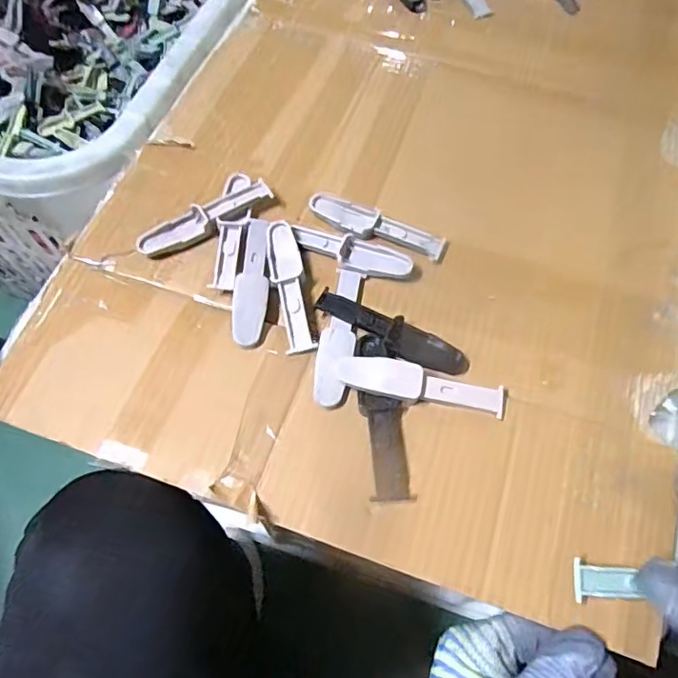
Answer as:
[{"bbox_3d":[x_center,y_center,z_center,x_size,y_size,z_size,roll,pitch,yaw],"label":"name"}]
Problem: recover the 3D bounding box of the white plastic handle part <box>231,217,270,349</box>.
[{"bbox_3d":[-0.059,-0.041,0.369,0.021,0.010,0.102,2,61,-1],"label":"white plastic handle part"}]

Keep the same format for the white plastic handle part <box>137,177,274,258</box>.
[{"bbox_3d":[-0.098,-0.089,0.392,0.102,0.013,0.024,-26,65,-16],"label":"white plastic handle part"}]

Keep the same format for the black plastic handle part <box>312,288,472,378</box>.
[{"bbox_3d":[0.034,-0.003,0.352,0.106,0.009,0.025,24,63,11],"label":"black plastic handle part"}]

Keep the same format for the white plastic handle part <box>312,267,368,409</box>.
[{"bbox_3d":[0.001,-0.006,0.348,0.021,0.014,0.105,10,61,3],"label":"white plastic handle part"}]

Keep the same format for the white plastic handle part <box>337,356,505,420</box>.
[{"bbox_3d":[0.051,0.029,0.330,0.102,0.017,0.022,8,61,2],"label":"white plastic handle part"}]

